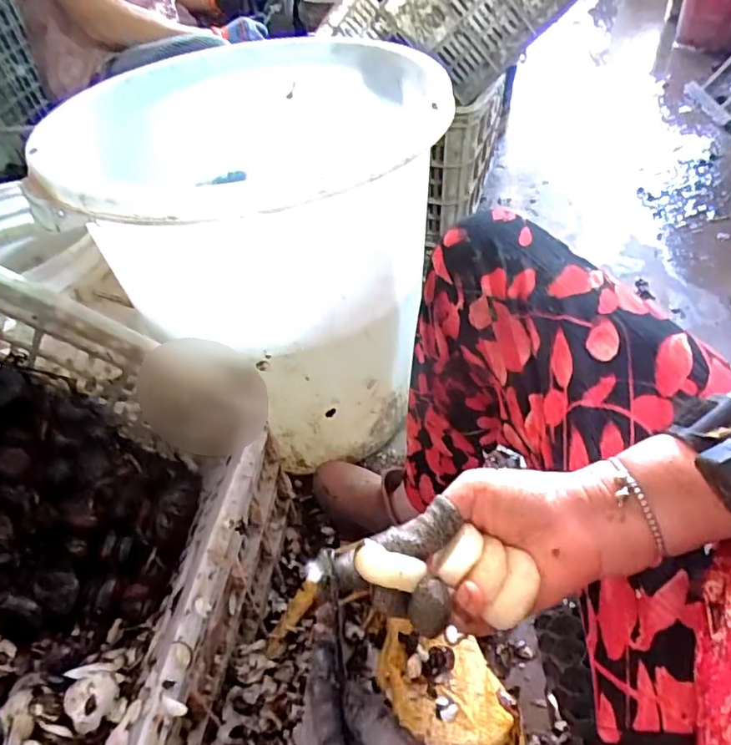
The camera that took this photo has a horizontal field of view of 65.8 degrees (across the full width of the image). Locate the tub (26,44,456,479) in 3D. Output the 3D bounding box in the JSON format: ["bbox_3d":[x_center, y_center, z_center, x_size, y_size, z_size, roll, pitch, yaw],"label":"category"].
[{"bbox_3d":[-0.104,-0.144,0.775,0.381,0.447,0.425,-4,45,2],"label":"tub"}]

